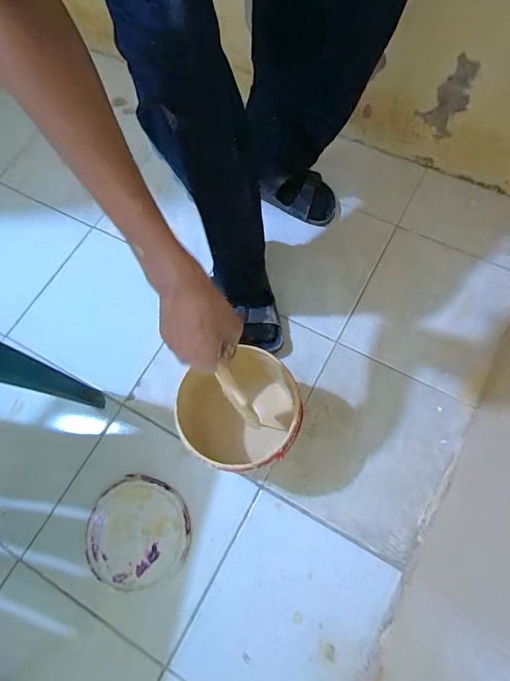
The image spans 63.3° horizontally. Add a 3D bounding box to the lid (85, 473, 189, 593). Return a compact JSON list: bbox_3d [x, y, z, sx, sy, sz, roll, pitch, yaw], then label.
[{"bbox_3d":[-0.197,0.324,0.696,0.170,0.013,0.170,-1,68,3],"label":"lid"}]

